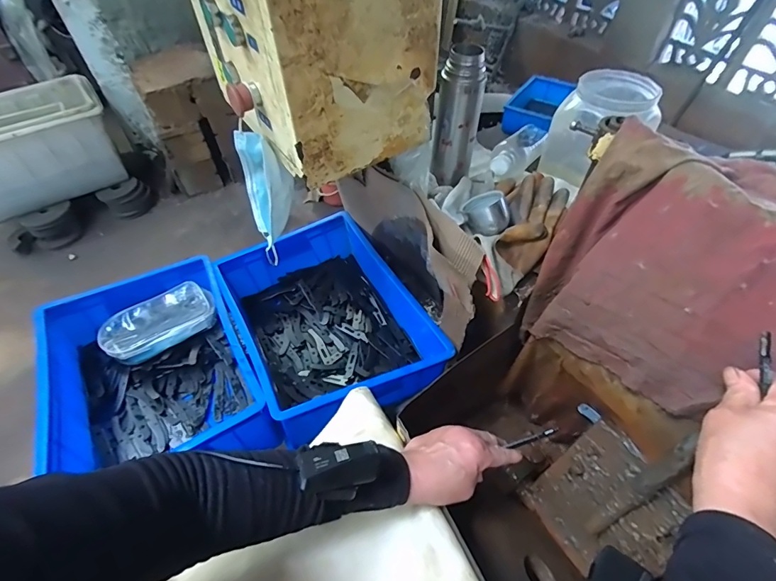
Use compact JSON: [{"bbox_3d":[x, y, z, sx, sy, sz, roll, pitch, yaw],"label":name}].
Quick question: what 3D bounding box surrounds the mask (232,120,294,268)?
[{"bbox_3d":[-0.169,-0.141,0.591,0.065,0.156,0.085,-18,53,-13],"label":"mask"}]

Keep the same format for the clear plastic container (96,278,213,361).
[{"bbox_3d":[-0.434,0.060,0.786,0.193,0.038,0.105,-31,57,-22],"label":"clear plastic container"}]

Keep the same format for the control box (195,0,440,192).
[{"bbox_3d":[-0.093,-0.318,0.479,0.210,0.283,0.250,-32,57,-22],"label":"control box"}]

